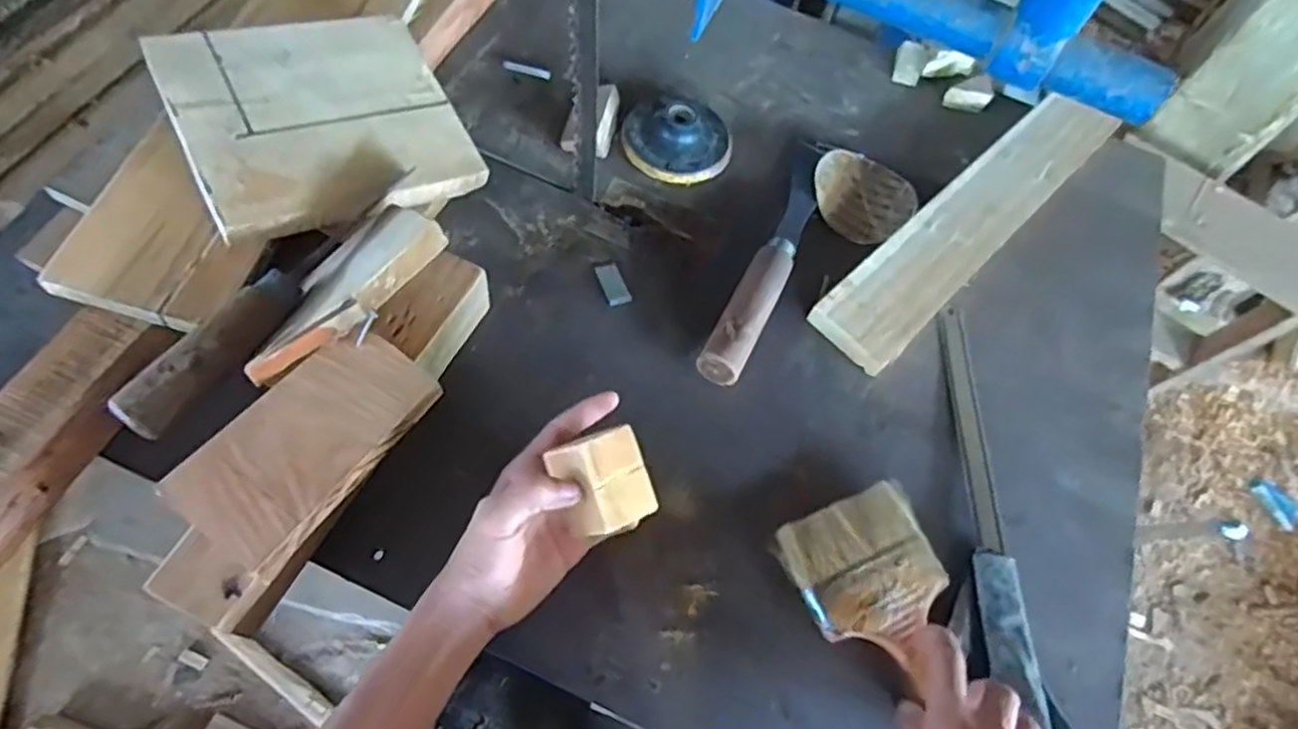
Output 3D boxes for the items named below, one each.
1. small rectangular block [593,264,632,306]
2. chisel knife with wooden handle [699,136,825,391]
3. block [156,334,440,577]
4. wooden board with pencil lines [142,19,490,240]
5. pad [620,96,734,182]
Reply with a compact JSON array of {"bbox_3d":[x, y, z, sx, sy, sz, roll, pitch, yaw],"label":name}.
[{"bbox_3d":[-0.027,-0.060,0.515,0.019,0.004,0.038,-15,62,-22],"label":"small rectangular block"},{"bbox_3d":[0.098,-0.092,0.530,0.033,0.025,0.255,24,62,5],"label":"chisel knife with wooden handle"},{"bbox_3d":[-0.184,0.041,0.377,0.069,0.022,0.131,34,63,10],"label":"block"},{"bbox_3d":[-0.223,-0.169,0.478,0.174,0.021,0.145,-25,85,-32],"label":"wooden board with pencil lines"},{"bbox_3d":[0.024,-0.193,0.576,0.089,0.033,0.080,9,62,-4],"label":"pad"}]

